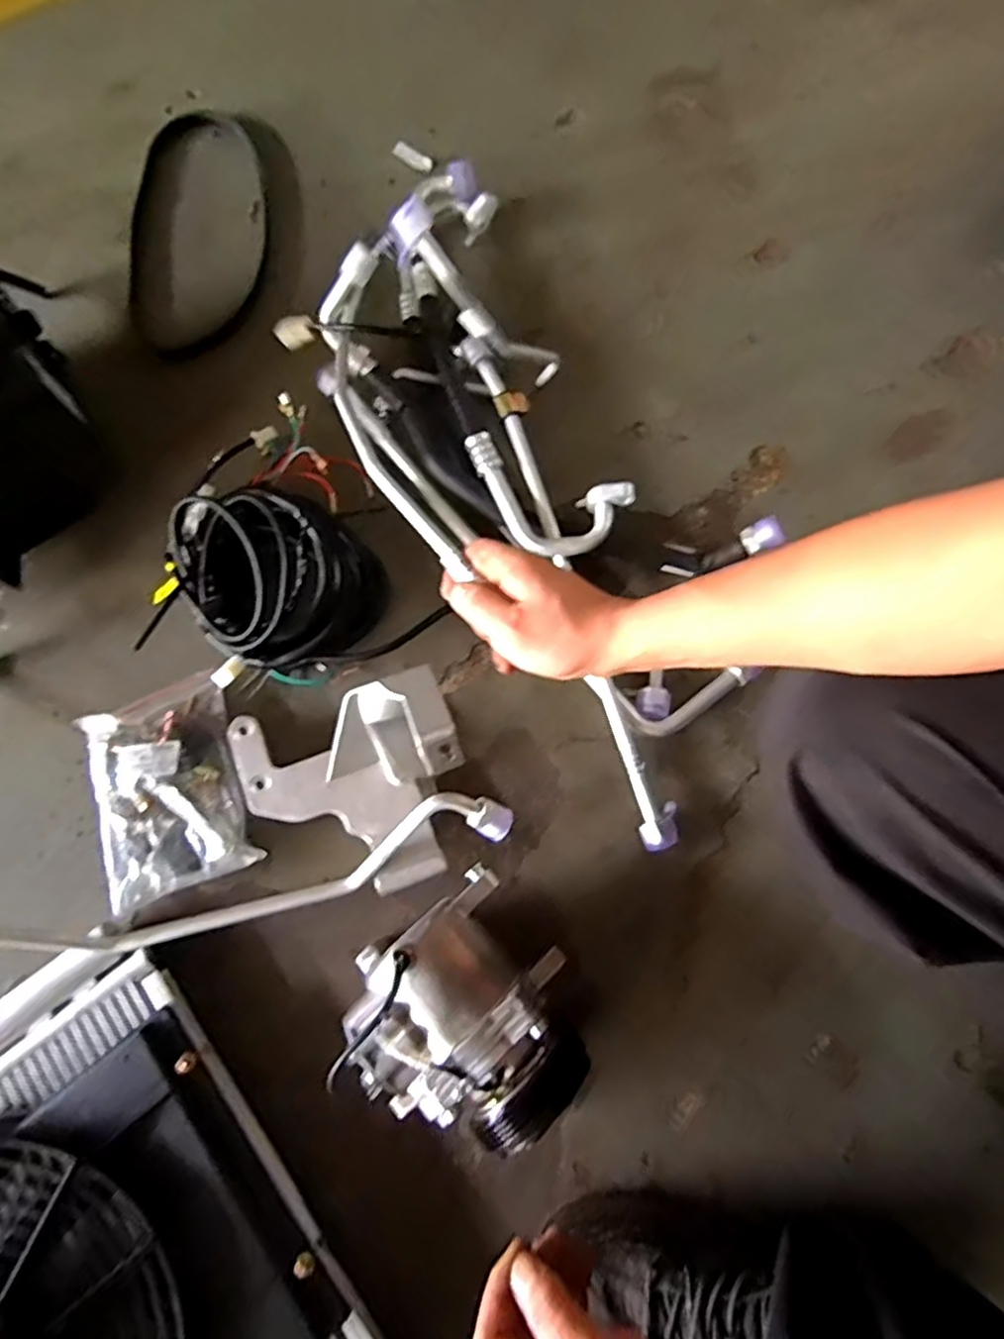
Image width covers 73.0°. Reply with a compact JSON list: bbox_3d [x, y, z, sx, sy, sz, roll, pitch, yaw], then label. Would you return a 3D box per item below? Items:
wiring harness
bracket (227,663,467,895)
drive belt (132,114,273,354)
[{"bbox_3d":[-0.205,-0.111,0.593,0.197,0.091,0.240,-28,78,-7],"label":"wiring harness"},{"bbox_3d":[-0.128,0.093,0.515,0.197,0.167,0.149,-7,77,-2],"label":"bracket"},{"bbox_3d":[-0.335,-0.485,0.751,0.162,0.029,0.343,-7,77,-2],"label":"drive belt"}]

